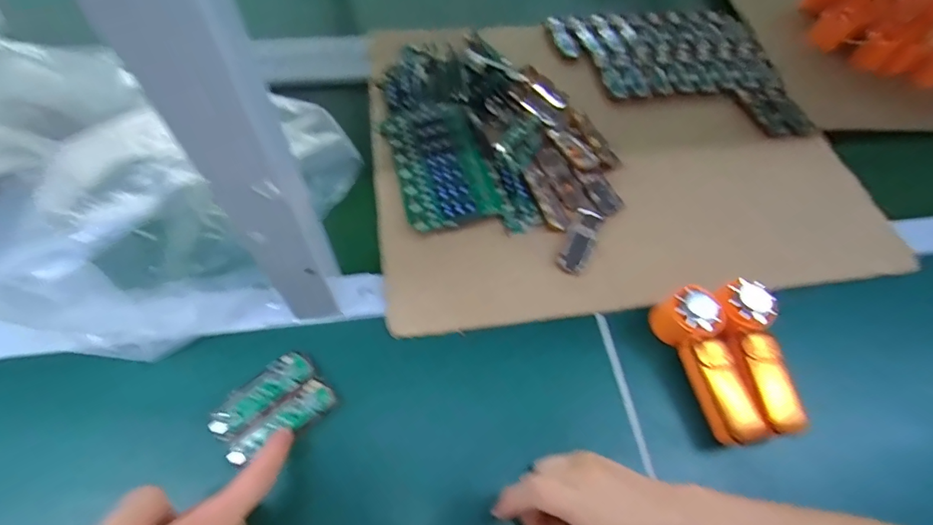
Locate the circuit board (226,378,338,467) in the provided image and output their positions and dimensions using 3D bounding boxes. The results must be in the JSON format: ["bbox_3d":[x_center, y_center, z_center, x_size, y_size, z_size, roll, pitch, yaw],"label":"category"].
[{"bbox_3d":[-0.145,0.127,0.360,0.084,0.010,0.025,-38,68,-22],"label":"circuit board"}]

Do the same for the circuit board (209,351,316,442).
[{"bbox_3d":[-0.167,0.106,0.370,0.083,0.007,0.032,-37,67,-21],"label":"circuit board"}]

